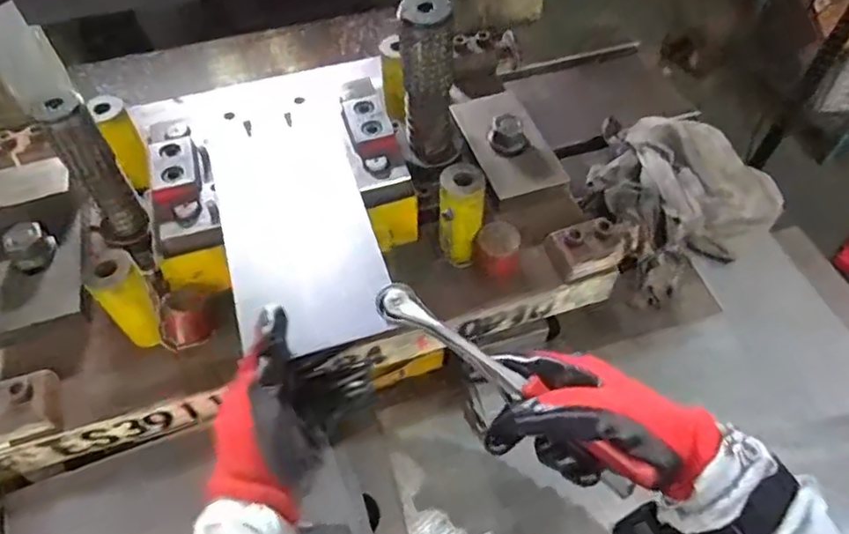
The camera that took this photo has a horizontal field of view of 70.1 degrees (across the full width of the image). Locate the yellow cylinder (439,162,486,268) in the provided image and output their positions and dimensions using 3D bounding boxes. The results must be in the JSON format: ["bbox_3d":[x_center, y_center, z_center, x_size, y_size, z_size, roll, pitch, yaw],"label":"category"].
[{"bbox_3d":[0.034,-0.046,0.557,0.040,0.096,0.038,5,55,5],"label":"yellow cylinder"}]

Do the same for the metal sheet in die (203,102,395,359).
[{"bbox_3d":[-0.110,-0.044,0.516,0.121,0.007,0.255,-15,57,-9],"label":"metal sheet in die"}]

